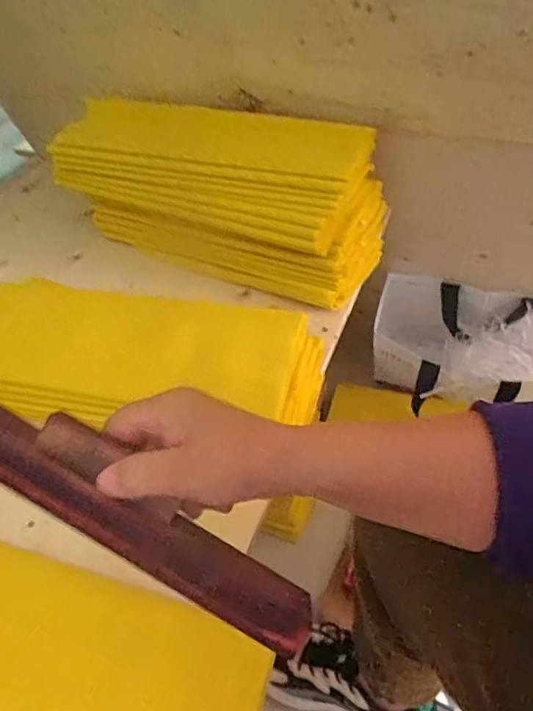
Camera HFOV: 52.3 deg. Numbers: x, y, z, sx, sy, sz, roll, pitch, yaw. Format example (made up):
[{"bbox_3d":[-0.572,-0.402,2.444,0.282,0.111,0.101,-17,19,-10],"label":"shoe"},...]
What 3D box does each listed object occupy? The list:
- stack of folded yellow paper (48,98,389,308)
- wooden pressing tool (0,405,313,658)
[{"bbox_3d":[-0.053,-0.210,0.678,0.386,0.147,0.174,20,51,23],"label":"stack of folded yellow paper"},{"bbox_3d":[-0.088,0.076,0.298,0.251,0.028,0.044,31,53,2],"label":"wooden pressing tool"}]

